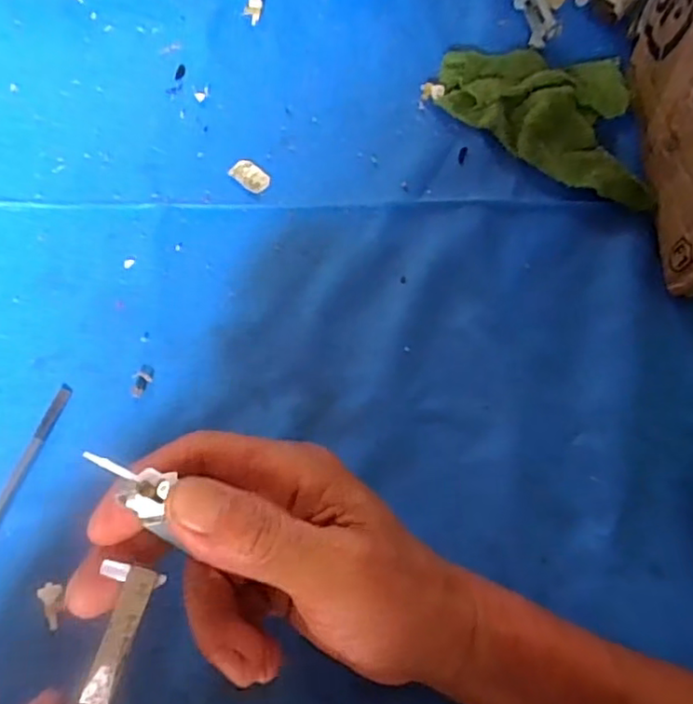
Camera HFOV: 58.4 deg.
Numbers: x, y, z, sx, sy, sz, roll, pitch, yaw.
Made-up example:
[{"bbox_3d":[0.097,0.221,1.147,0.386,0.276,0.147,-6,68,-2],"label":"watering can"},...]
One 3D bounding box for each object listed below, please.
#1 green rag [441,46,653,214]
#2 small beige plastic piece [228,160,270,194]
[{"bbox_3d":[0.130,-0.160,0.410,0.131,0.022,0.121,8,65,-2],"label":"green rag"},{"bbox_3d":[-0.060,-0.110,0.384,0.025,0.004,0.016,42,68,13],"label":"small beige plastic piece"}]

